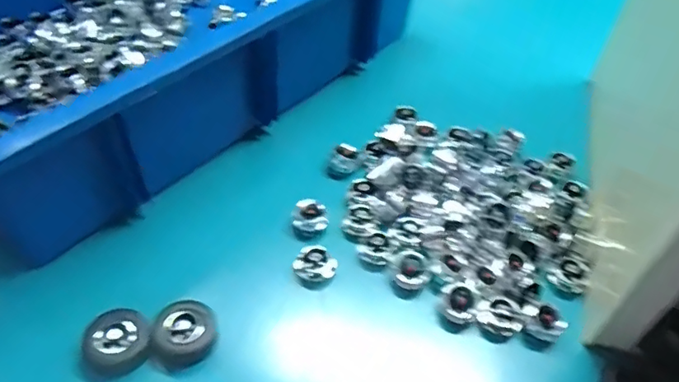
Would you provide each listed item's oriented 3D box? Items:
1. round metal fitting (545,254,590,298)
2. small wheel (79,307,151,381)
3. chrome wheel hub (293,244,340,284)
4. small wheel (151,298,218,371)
[{"bbox_3d":[0.157,0.058,0.375,0.025,0.014,0.024,2,49,-2],"label":"round metal fitting"},{"bbox_3d":[-0.132,0.092,0.329,0.037,0.018,0.040,7,49,2],"label":"small wheel"},{"bbox_3d":[-0.016,0.051,0.373,0.028,0.011,0.023,35,56,24],"label":"chrome wheel hub"},{"bbox_3d":[-0.094,0.086,0.335,0.036,0.019,0.036,2,49,-2],"label":"small wheel"}]

